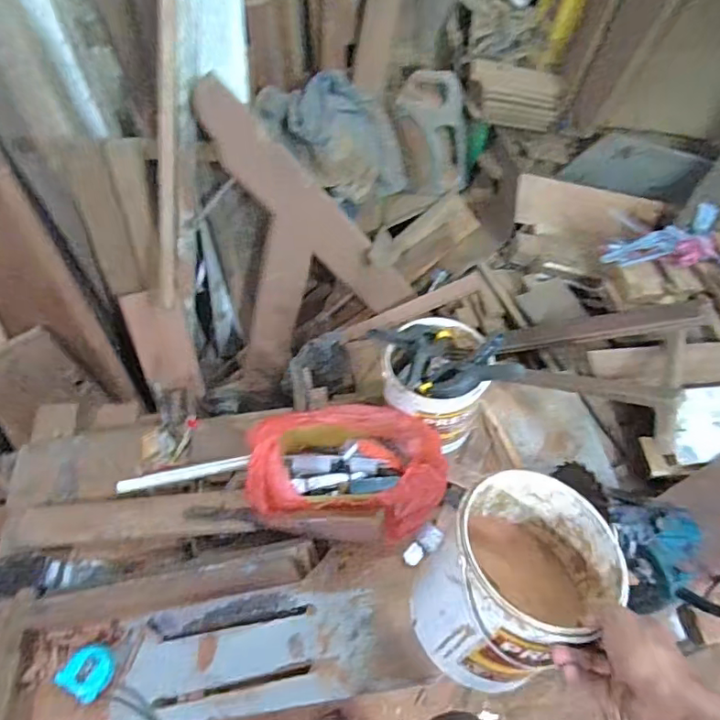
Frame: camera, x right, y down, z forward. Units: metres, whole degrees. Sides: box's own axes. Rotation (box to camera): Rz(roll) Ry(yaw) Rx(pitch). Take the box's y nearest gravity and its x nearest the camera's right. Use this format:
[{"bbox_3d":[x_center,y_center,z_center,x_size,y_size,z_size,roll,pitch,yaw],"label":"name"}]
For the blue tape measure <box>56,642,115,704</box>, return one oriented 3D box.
[{"bbox_3d":[-0.398,0.459,0.810,0.062,0.033,0.069,35,63,17],"label":"blue tape measure"}]

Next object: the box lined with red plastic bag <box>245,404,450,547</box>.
[{"bbox_3d":[-0.019,0.174,0.881,0.307,0.114,0.216,2,59,-1],"label":"box lined with red plastic bag"}]

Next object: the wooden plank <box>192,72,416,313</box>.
[{"bbox_3d":[-0.101,-0.319,1.239,0.118,0.683,0.030,-51,40,-1],"label":"wooden plank"}]

